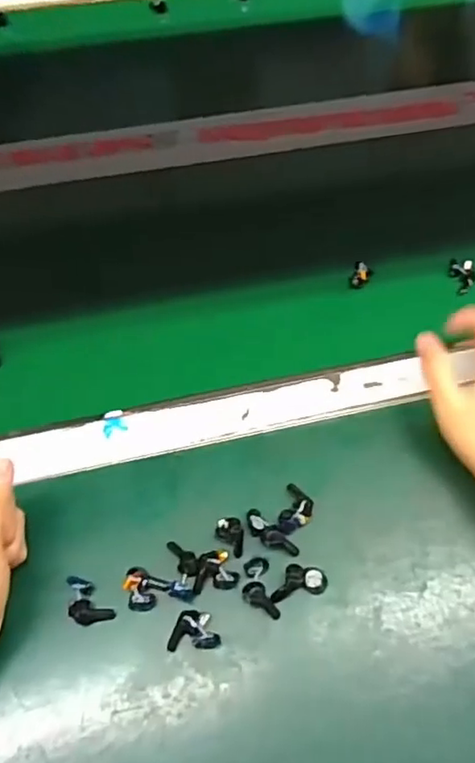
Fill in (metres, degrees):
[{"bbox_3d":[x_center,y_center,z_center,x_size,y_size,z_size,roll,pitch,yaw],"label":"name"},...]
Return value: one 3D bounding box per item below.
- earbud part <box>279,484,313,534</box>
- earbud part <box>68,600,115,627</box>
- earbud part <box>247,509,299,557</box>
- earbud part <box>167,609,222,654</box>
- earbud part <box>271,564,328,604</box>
[{"bbox_3d":[0.046,0.097,0.461,0.023,0.014,0.042,14,59,8],"label":"earbud part"},{"bbox_3d":[-0.103,0.163,0.423,0.035,0.009,0.015,26,50,-33],"label":"earbud part"},{"bbox_3d":[0.025,0.115,0.451,0.046,0.008,0.016,36,64,19],"label":"earbud part"},{"bbox_3d":[-0.030,0.171,0.415,0.035,0.016,0.024,-1,58,-2],"label":"earbud part"},{"bbox_3d":[0.044,0.144,0.434,0.041,0.014,0.020,-9,58,-7],"label":"earbud part"}]

